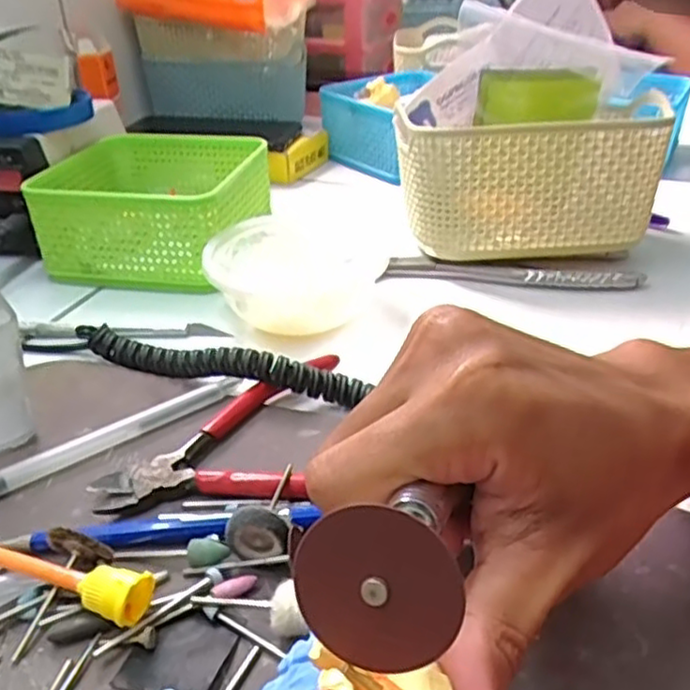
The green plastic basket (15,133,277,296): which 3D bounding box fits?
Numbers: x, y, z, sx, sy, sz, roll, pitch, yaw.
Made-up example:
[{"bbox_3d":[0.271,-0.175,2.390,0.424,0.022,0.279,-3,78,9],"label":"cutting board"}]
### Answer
[{"bbox_3d":[-0.129,-0.098,0.480,0.140,0.063,0.136,0,32,2],"label":"green plastic basket"}]

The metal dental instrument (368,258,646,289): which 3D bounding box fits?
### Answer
[{"bbox_3d":[0.107,-0.045,0.446,0.162,0.012,0.018,2,32,6],"label":"metal dental instrument"}]

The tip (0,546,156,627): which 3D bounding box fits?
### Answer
[{"bbox_3d":[-0.107,0.077,0.239,0.087,0.018,0.018,11,34,19],"label":"tip"}]

